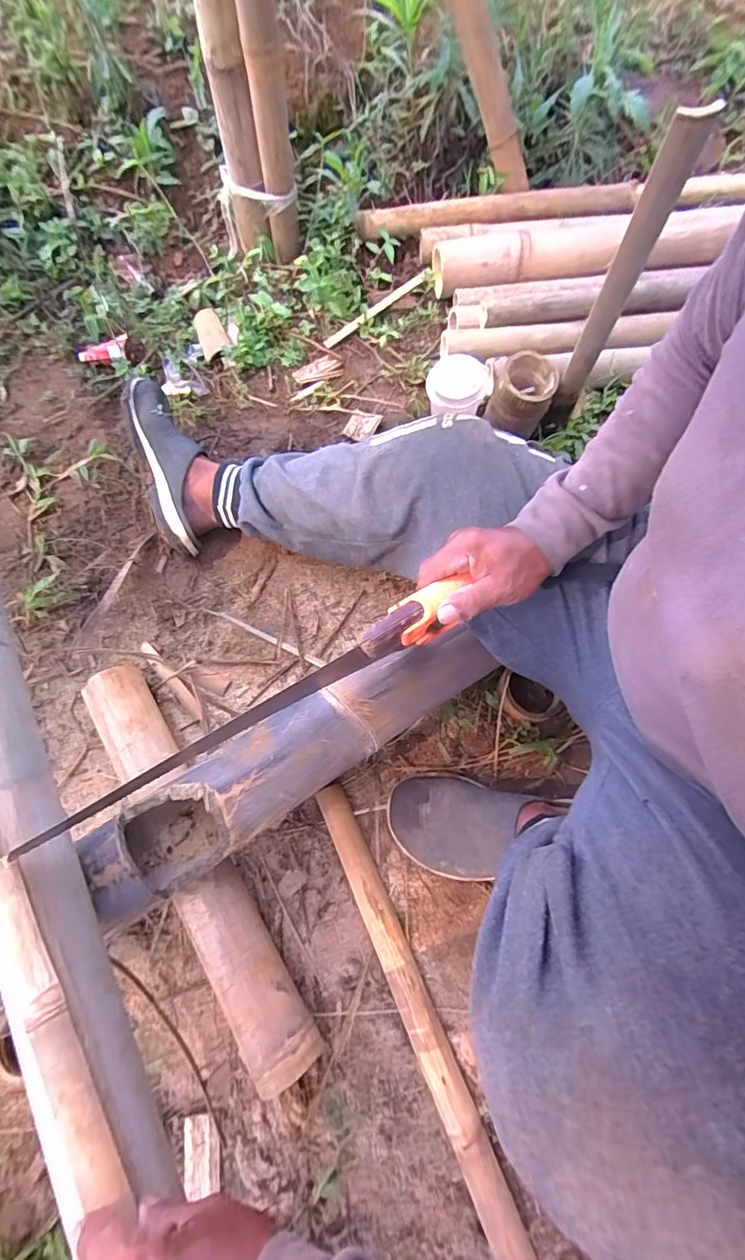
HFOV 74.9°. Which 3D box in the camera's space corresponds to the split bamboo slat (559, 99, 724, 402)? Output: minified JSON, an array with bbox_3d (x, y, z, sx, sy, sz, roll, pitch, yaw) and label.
[{"bbox_3d":[0.282,-0.389,0.562,0.049,0.335,0.013,-19,75,-2],"label":"split bamboo slat"}]

